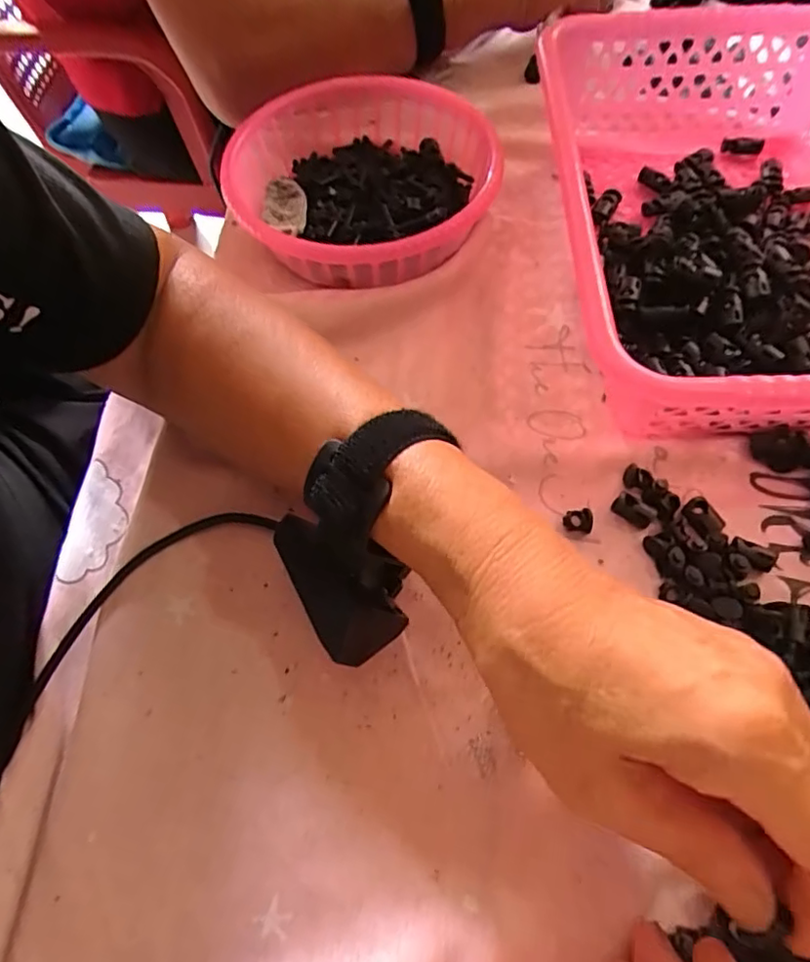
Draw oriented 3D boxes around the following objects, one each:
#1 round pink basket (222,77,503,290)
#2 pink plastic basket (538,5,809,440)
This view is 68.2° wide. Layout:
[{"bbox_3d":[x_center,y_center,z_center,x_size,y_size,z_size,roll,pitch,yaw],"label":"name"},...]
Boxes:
[{"bbox_3d":[-0.027,-0.189,0.388,0.156,0.048,0.163,-1,62,2],"label":"round pink basket"},{"bbox_3d":[0.193,-0.152,0.344,0.206,0.073,0.304,-1,62,2],"label":"pink plastic basket"}]

